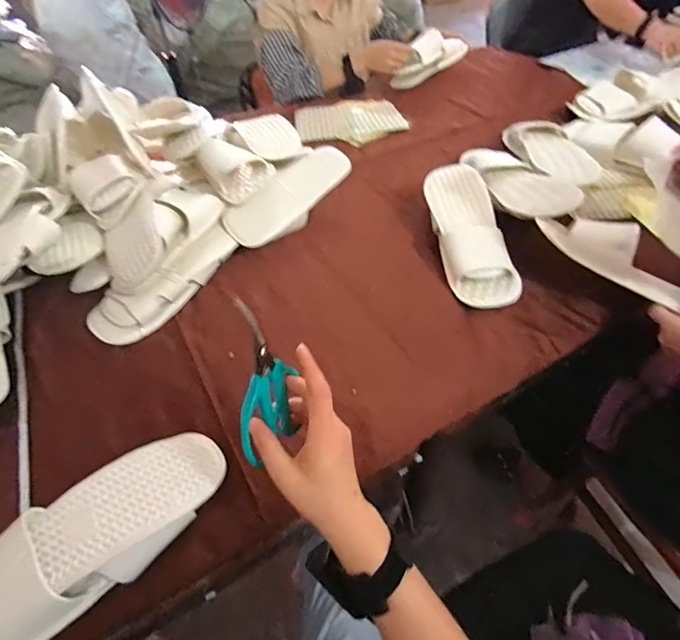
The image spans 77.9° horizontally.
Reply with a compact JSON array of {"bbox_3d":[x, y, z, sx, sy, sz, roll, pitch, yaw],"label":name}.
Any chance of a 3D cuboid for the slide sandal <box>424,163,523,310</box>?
[{"bbox_3d":[0.223,-0.157,0.736,0.110,0.053,0.323,-5,50,-1],"label":"slide sandal"}]

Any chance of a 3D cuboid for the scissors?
[{"bbox_3d":[-0.066,0.052,0.370,0.010,0.144,0.067,6,20,33],"label":"scissors"}]

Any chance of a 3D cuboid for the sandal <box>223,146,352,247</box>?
[{"bbox_3d":[-0.094,-0.226,0.781,0.094,0.073,0.269,44,71,6],"label":"sandal"}]

